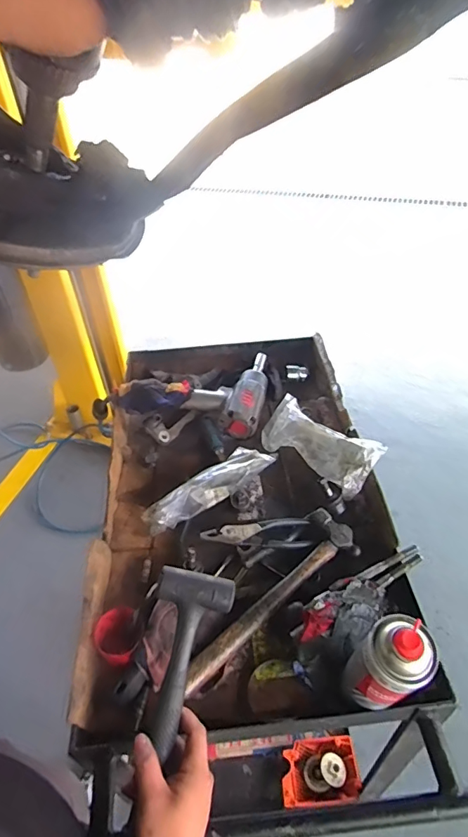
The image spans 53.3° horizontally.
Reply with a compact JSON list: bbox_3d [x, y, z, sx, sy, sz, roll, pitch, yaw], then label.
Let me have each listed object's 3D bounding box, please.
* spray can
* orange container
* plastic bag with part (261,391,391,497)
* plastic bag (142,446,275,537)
[{"bbox_3d":[0.163,0.272,0.500,0.057,0.192,0.068,-33,50,-27],"label":"spray can"},{"bbox_3d":[0.200,0.840,1.112,0.178,0.058,0.130,-5,43,-2],"label":"orange container"},{"bbox_3d":[0.150,0.040,0.861,0.104,0.064,0.242,-33,51,-28],"label":"plastic bag with part"},{"bbox_3d":[-0.044,0.119,0.811,0.239,0.052,0.069,-25,47,-21],"label":"plastic bag"}]

